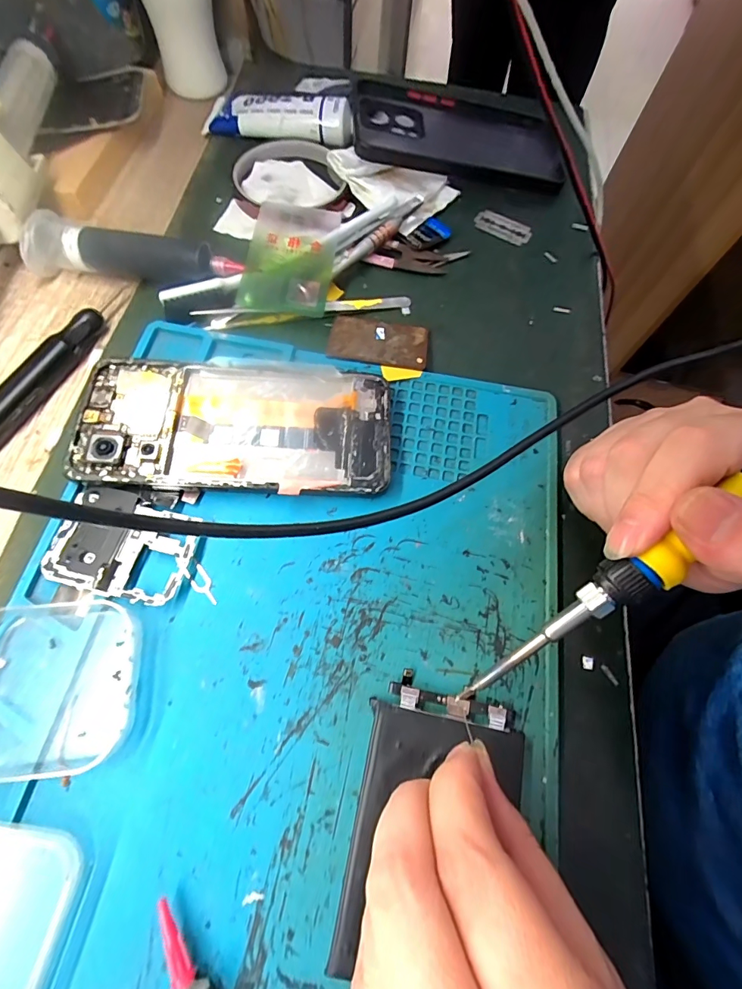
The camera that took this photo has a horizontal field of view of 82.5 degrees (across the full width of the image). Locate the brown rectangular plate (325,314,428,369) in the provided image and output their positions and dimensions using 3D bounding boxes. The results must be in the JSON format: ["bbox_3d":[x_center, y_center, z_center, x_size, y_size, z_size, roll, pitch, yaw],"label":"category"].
[{"bbox_3d":[0.005,-0.095,0.261,0.060,0.005,0.037,8,66,0],"label":"brown rectangular plate"}]

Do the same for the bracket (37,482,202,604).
[{"bbox_3d":[-0.117,0.024,0.203,0.064,0.008,0.048,13,67,2],"label":"bracket"}]

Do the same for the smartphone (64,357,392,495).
[{"bbox_3d":[-0.069,-0.036,0.226,0.157,0.015,0.074,3,67,-2],"label":"smartphone"}]

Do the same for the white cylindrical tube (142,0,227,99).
[{"bbox_3d":[-0.145,-0.369,0.324,0.054,0.080,0.044,-15,68,-10],"label":"white cylindrical tube"}]

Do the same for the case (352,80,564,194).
[{"bbox_3d":[0.069,-0.273,0.328,0.164,0.017,0.084,2,67,-11],"label":"case"}]

